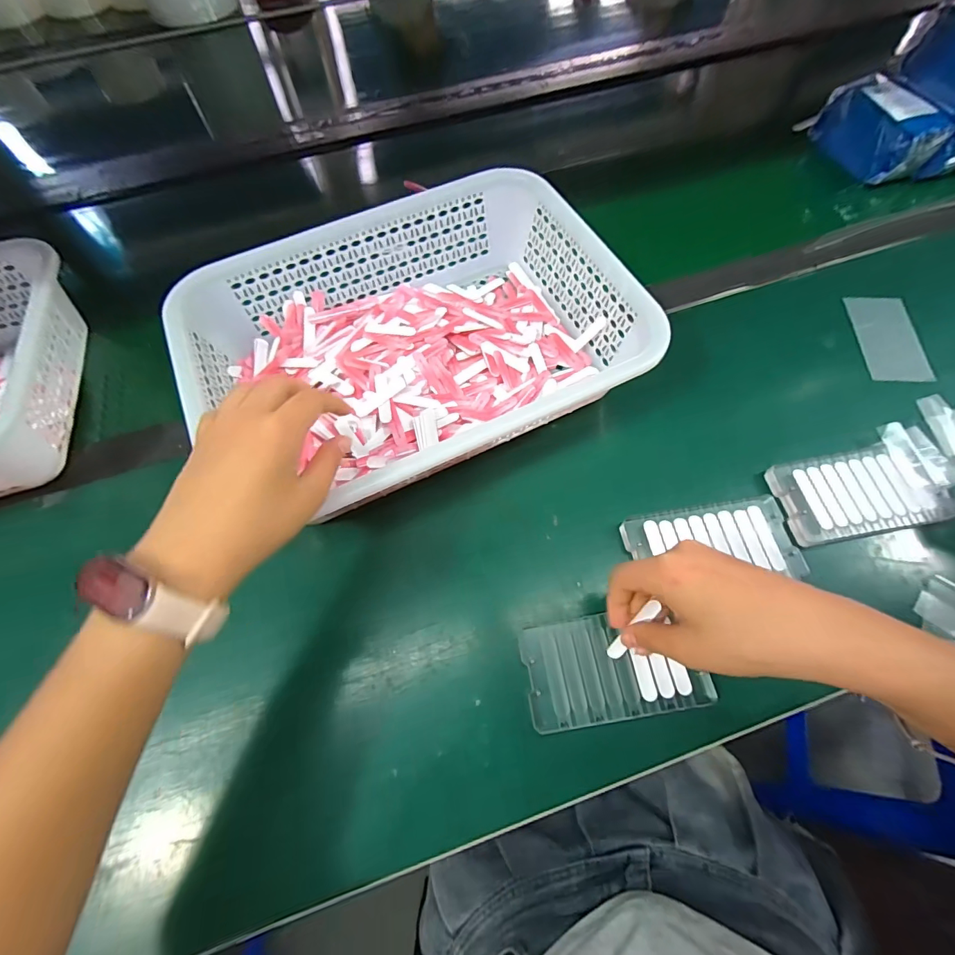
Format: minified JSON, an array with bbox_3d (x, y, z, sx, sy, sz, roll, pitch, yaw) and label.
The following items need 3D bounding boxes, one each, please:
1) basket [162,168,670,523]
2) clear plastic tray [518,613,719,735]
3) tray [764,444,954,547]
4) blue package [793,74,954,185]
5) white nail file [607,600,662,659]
[{"bbox_3d":[-0.057,-0.118,0.395,0.361,0.090,0.256,-22,67,-8],"label":"basket"},{"bbox_3d":[0.094,0.132,0.308,0.121,0.015,0.066,-9,66,-2],"label":"clear plastic tray"},{"bbox_3d":[0.309,0.011,0.353,0.126,0.007,0.069,-10,66,-3],"label":"tray"},{"bbox_3d":[0.477,-0.425,0.529,0.058,0.061,0.148,-23,67,-8],"label":"blue package"},{"bbox_3d":[0.107,0.105,0.300,0.010,0.008,0.049,37,103,16],"label":"white nail file"}]

